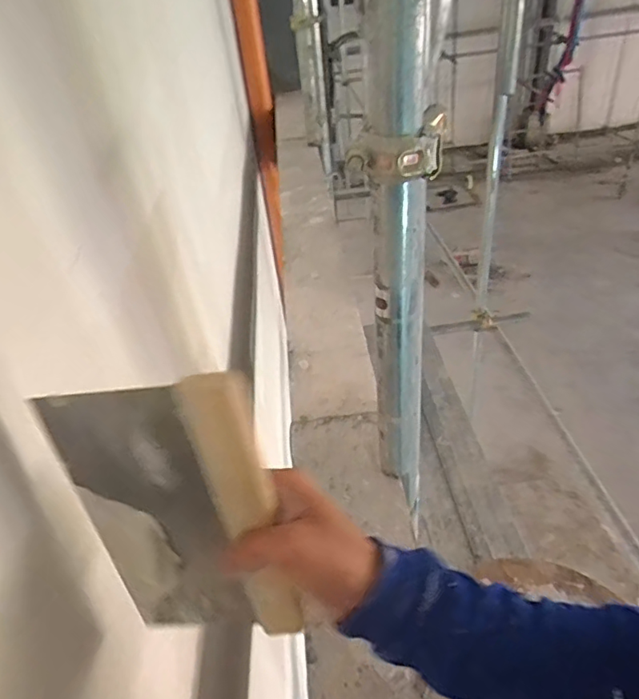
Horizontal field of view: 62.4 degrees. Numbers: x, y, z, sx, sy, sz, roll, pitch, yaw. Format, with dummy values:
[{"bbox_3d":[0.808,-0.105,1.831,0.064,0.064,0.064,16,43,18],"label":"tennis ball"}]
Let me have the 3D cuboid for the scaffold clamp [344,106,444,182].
[{"bbox_3d":[0.074,-0.198,0.498,0.084,0.049,0.111,2,38,11],"label":"scaffold clamp"}]

